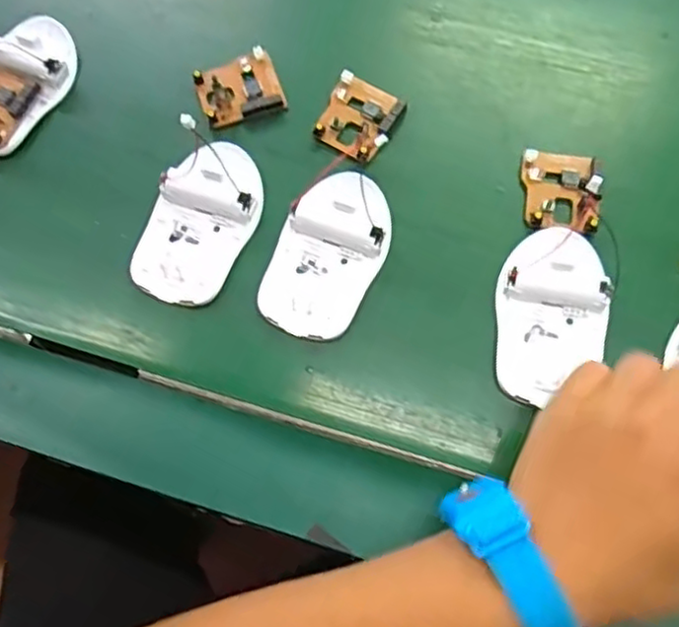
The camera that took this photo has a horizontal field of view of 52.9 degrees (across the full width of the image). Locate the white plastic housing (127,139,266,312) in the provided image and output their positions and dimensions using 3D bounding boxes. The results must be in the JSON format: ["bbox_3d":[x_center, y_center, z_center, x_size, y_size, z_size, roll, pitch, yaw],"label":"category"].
[{"bbox_3d":[-0.080,-0.053,0.381,0.055,0.021,0.092,19,71,8],"label":"white plastic housing"}]

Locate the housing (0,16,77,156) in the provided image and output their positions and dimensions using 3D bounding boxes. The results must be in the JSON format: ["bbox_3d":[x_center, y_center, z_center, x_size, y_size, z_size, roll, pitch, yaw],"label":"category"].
[{"bbox_3d":[-0.201,-0.141,0.425,0.053,0.025,0.097,23,71,9],"label":"housing"}]

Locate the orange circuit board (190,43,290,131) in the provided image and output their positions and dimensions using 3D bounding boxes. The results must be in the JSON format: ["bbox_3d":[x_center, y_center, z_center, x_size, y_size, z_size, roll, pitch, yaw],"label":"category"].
[{"bbox_3d":[-0.062,-0.138,0.424,0.048,0.014,0.041,-20,71,-7],"label":"orange circuit board"}]

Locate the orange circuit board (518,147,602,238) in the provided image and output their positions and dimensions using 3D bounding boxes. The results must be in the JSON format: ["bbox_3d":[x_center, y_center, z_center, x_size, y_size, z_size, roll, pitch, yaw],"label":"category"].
[{"bbox_3d":[0.127,-0.070,0.395,0.045,0.010,0.049,10,70,4],"label":"orange circuit board"}]

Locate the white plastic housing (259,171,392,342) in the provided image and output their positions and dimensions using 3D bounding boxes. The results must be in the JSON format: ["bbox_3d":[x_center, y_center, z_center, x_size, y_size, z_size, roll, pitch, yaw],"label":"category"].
[{"bbox_3d":[-0.007,-0.033,0.376,0.056,0.017,0.093,26,72,10],"label":"white plastic housing"}]

